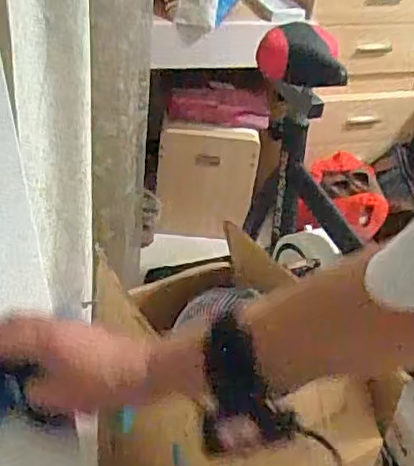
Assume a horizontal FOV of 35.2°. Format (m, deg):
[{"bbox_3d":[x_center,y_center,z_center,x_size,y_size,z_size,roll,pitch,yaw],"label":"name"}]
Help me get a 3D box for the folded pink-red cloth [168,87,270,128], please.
[{"bbox_3d":[0.036,-0.363,1.868,0.303,0.104,0.066,-3,39,-13],"label":"folded pink-red cloth"}]

